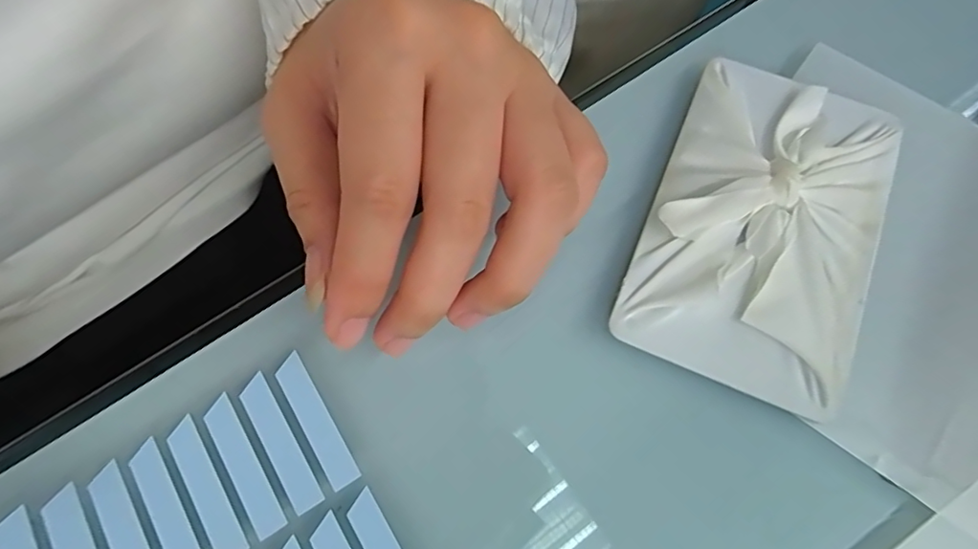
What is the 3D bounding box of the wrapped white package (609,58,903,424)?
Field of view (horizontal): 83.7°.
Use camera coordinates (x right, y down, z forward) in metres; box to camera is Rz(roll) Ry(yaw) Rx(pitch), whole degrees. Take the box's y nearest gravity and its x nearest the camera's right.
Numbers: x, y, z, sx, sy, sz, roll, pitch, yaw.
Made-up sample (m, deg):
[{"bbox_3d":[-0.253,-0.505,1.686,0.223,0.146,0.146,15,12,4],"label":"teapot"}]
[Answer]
[{"bbox_3d":[0.089,-0.018,0.177,0.067,0.014,0.111,23,72,8],"label":"wrapped white package"}]

